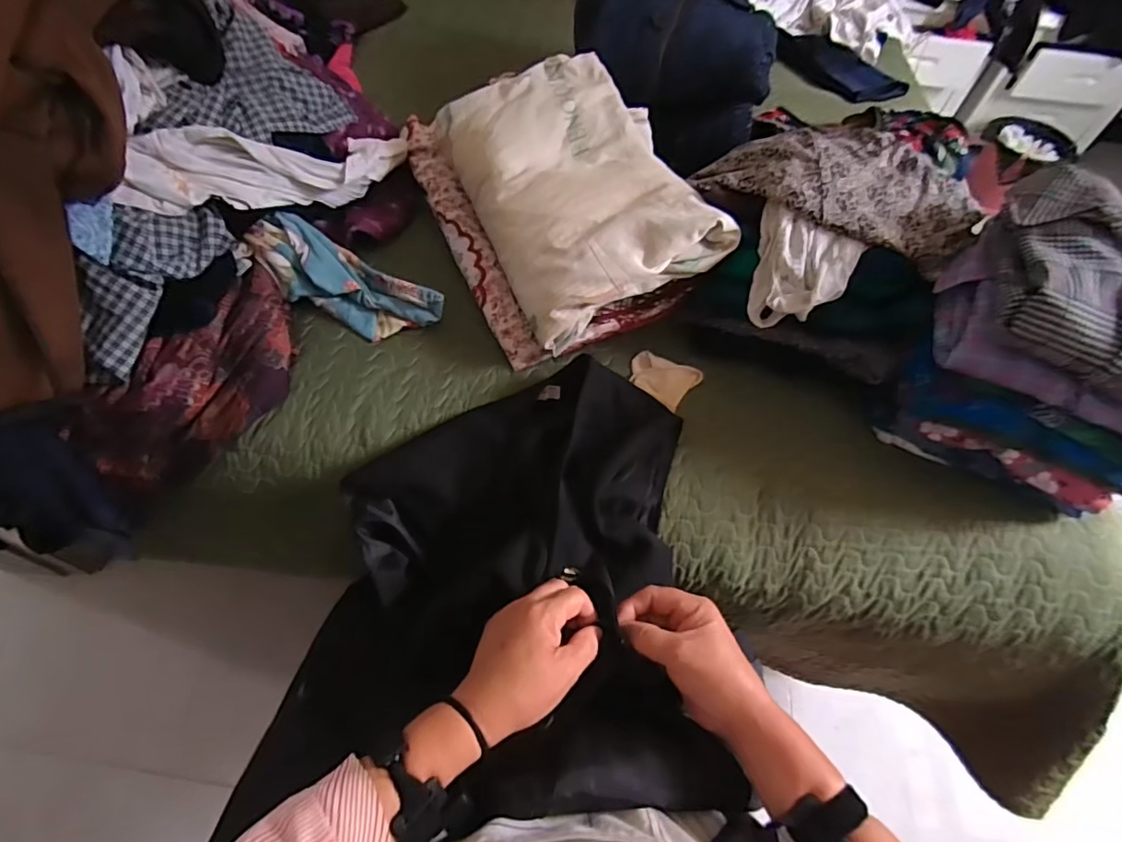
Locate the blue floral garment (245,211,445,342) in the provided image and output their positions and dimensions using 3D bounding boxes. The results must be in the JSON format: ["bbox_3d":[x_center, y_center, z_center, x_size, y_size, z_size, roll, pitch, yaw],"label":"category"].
[{"bbox_3d":[-0.273,-0.176,0.680,0.246,0.051,0.092,29,60,14],"label":"blue floral garment"}]

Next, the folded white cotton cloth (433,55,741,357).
[{"bbox_3d":[0.023,-0.306,0.706,0.274,0.093,0.389,-19,61,-15],"label":"folded white cotton cloth"}]

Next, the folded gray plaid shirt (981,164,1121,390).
[{"bbox_3d":[0.515,-0.130,0.500,0.217,0.077,0.222,25,59,12],"label":"folded gray plaid shirt"}]

